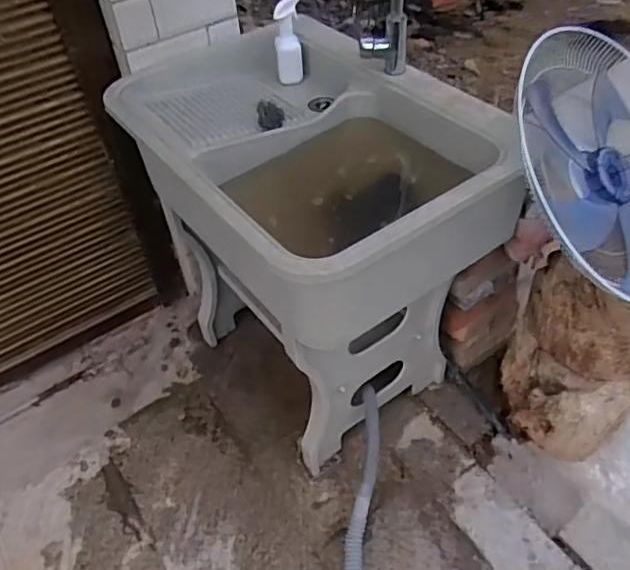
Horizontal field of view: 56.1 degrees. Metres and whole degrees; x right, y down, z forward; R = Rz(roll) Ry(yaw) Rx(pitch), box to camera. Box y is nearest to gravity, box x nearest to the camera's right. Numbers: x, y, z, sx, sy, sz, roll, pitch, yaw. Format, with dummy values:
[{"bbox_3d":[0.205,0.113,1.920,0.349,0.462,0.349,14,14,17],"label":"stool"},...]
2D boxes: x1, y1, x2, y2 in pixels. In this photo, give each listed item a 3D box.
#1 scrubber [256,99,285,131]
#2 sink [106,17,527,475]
[{"bbox_3d":[-0.089,-0.343,1.206,0.053,0.050,0.053,-7,46,-2],"label":"scrubber"},{"bbox_3d":[0.018,-0.104,1.382,0.571,0.728,0.750,-31,51,-23],"label":"sink"}]

